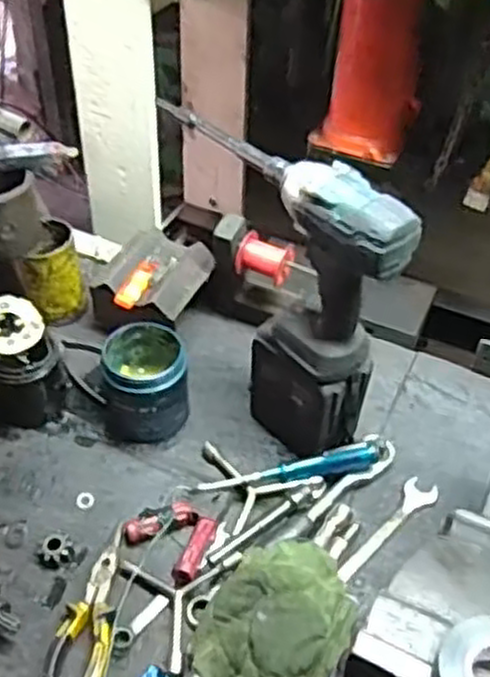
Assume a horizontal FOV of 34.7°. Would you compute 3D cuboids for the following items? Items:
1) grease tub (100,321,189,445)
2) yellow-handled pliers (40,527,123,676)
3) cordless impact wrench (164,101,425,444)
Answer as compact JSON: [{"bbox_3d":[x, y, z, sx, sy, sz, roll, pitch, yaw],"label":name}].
[{"bbox_3d":[-0.110,0.054,0.866,0.093,0.098,0.097,-6,46,-8],"label":"grease tub"},{"bbox_3d":[-0.147,0.255,0.723,0.056,0.024,0.177,3,45,1],"label":"yellow-handled pliers"},{"bbox_3d":[0.025,-0.046,0.808,0.066,0.334,0.284,-30,53,-28],"label":"cordless impact wrench"}]

